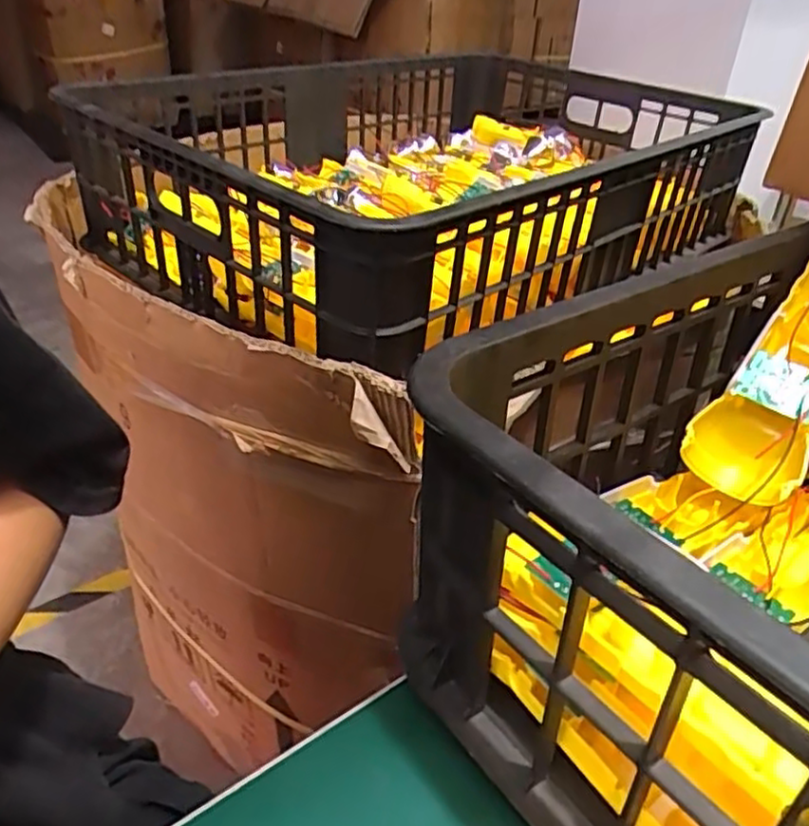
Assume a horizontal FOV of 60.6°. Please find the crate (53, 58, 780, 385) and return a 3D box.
[{"bbox_3d":[0.046,-0.247,0.658,0.402,0.114,0.571,30,42,34],"label":"crate"}]

